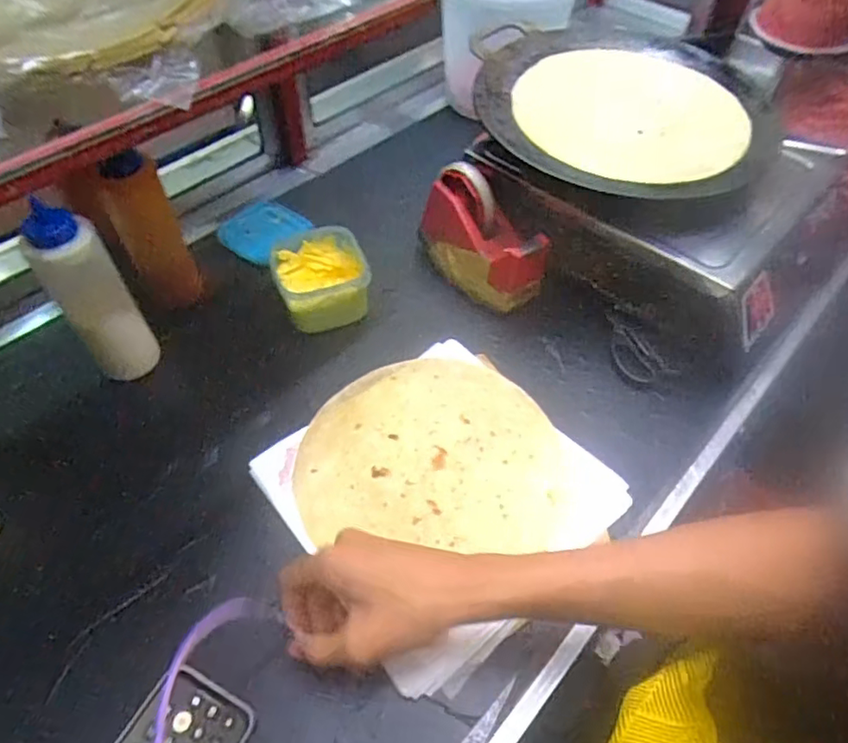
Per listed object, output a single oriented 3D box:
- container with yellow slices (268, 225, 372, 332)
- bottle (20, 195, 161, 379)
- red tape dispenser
[{"bbox_3d":[-0.115,-0.103,0.662,0.094,0.065,0.116,-15,54,-13],"label":"container with yellow slices"},{"bbox_3d":[-0.305,-0.066,0.548,0.055,0.190,0.057,-24,57,-19],"label":"bottle"},{"bbox_3d":[0.067,-0.147,0.662,0.155,0.116,0.073,38,60,24],"label":"red tape dispenser"}]

